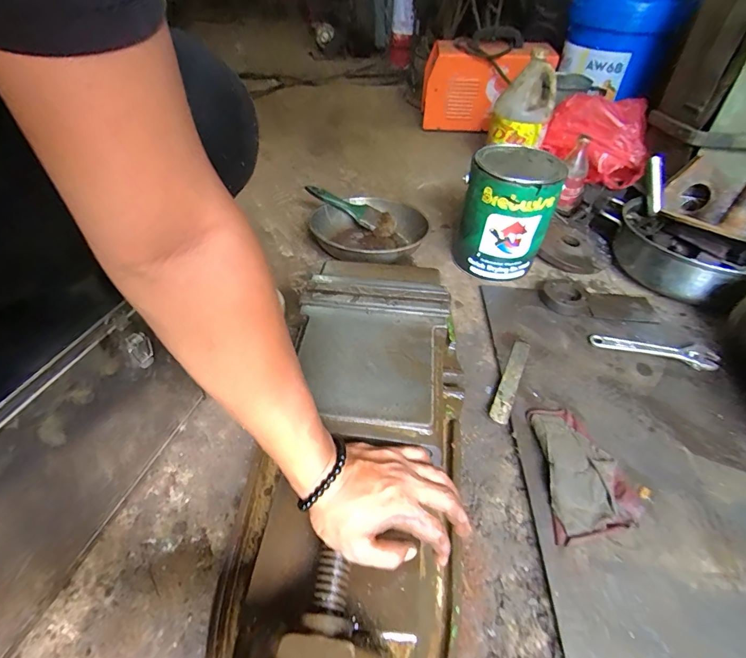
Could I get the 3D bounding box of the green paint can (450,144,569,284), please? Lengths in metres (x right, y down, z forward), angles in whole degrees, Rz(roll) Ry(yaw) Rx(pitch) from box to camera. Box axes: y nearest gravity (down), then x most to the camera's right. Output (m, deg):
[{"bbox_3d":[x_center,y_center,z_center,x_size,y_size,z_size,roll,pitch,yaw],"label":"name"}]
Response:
[{"bbox_3d":[0.246,-0.214,0.757,0.163,0.207,0.152,12,43,10],"label":"green paint can"}]

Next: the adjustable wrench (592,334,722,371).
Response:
[{"bbox_3d":[0.459,0.037,0.649,0.194,0.009,0.048,7,42,5],"label":"adjustable wrench"}]

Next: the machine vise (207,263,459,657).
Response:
[{"bbox_3d":[-0.022,0.102,0.446,0.225,0.134,0.510,5,53,5],"label":"machine vise"}]

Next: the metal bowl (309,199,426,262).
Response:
[{"bbox_3d":[-0.005,-0.200,0.849,0.238,0.082,0.247,2,42,-2],"label":"metal bowl"}]

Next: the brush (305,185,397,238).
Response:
[{"bbox_3d":[-0.046,-0.265,0.884,0.204,0.032,0.052,27,45,-2],"label":"brush"}]

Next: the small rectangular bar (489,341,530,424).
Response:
[{"bbox_3d":[0.207,0.074,0.599,0.026,0.011,0.161,20,45,18],"label":"small rectangular bar"}]

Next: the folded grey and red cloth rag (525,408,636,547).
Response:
[{"bbox_3d":[0.258,0.175,0.495,0.101,0.028,0.170,5,42,2],"label":"folded grey and red cloth rag"}]

